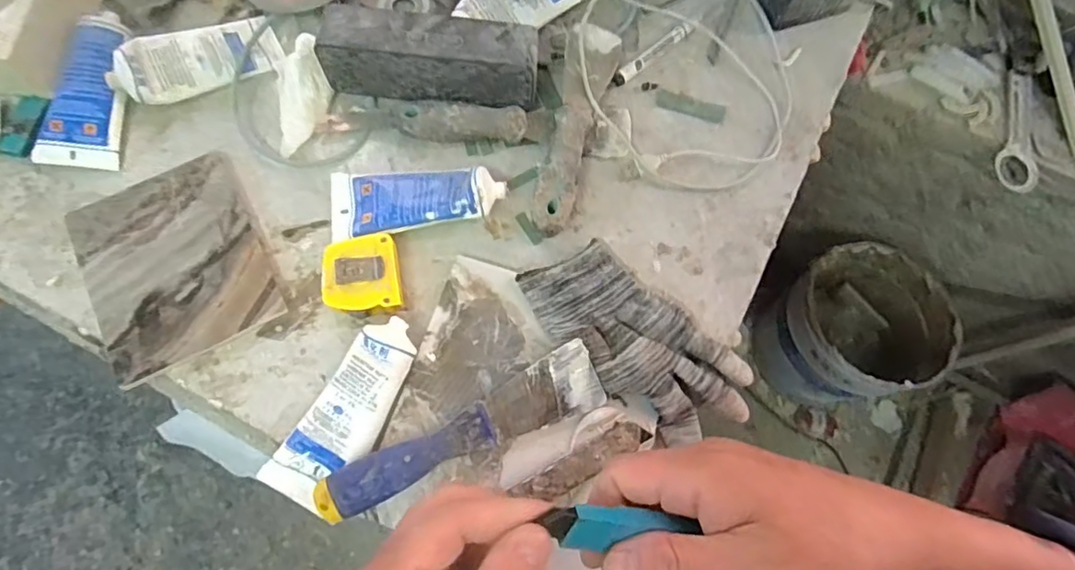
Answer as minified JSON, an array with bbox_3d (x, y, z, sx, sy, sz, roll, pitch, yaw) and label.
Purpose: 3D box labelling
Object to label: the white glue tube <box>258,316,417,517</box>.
[{"bbox_3d":[-0.125,0.084,0.393,0.051,0.036,0.131,32,74,9],"label":"white glue tube"}]

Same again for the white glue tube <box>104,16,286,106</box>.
[{"bbox_3d":[-0.277,-0.184,0.486,0.128,0.023,0.061,-26,74,-22],"label":"white glue tube"}]

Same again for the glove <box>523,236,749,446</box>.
[{"bbox_3d":[0.070,0.039,0.420,0.165,0.031,0.081,43,76,12],"label":"glove"}]

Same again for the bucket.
[{"bbox_3d":[0.671,0.094,1.294,0.302,0.300,0.286,0,72,-1],"label":"bucket"}]

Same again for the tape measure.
[{"bbox_3d":[-0.127,-0.006,0.432,0.053,0.025,0.054,-11,73,-5],"label":"tape measure"}]

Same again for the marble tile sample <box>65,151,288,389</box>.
[{"bbox_3d":[-0.267,-0.017,0.438,0.121,0.012,0.146,-27,74,-9],"label":"marble tile sample"}]

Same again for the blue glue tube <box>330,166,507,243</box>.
[{"bbox_3d":[-0.092,-0.067,0.448,0.130,0.039,0.057,-7,72,-4],"label":"blue glue tube"}]

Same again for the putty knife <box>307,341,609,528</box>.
[{"bbox_3d":[-0.047,0.097,0.385,0.191,0.018,0.040,-25,74,-9],"label":"putty knife"}]

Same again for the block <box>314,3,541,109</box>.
[{"bbox_3d":[-0.082,-0.176,0.469,0.165,0.061,0.047,9,72,2],"label":"block"}]

